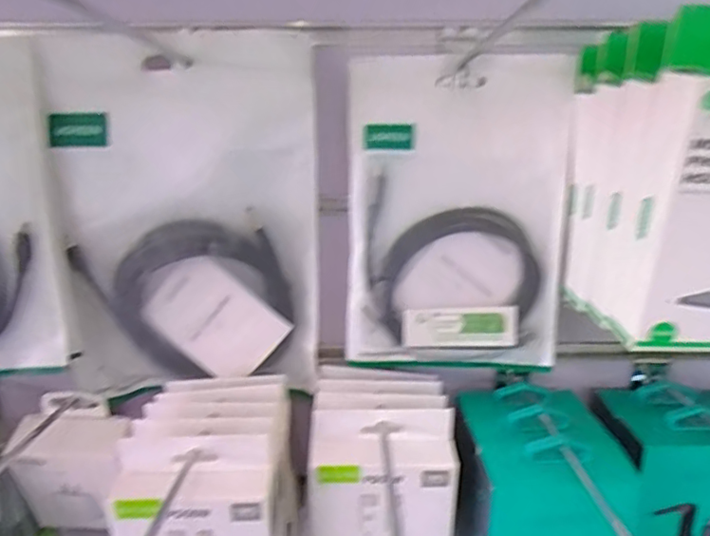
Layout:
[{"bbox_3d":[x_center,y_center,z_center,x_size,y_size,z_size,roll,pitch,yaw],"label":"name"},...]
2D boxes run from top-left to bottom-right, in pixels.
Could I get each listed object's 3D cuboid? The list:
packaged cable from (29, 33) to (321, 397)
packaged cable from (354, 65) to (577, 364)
[{"bbox_3d":[-0.099,-0.026,0.339,0.149,0.205,0.020,-1,16,-3],"label":"packaged cable"},{"bbox_3d":[0.062,-0.030,0.350,0.129,0.180,0.027,-1,16,0],"label":"packaged cable"}]

